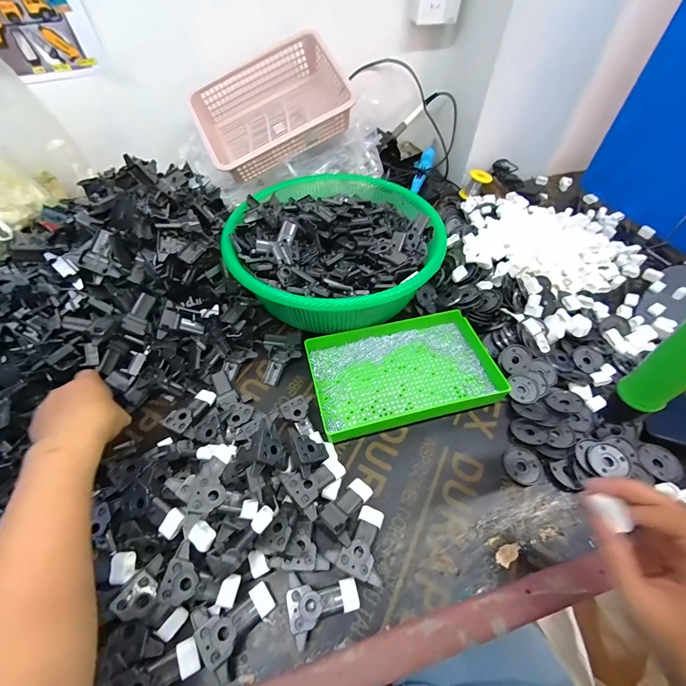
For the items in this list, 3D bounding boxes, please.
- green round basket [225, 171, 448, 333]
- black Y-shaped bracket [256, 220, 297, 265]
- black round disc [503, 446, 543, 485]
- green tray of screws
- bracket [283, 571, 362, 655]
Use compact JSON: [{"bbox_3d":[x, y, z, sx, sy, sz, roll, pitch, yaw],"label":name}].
[{"bbox_3d":[-0.016,-0.161,0.520,0.309,0.108,0.314,0,53,1],"label":"green round basket"},{"bbox_3d":[-0.082,-0.134,0.457,0.057,0.022,0.049,-42,103,-22],"label":"black Y-shaped bracket"},{"bbox_3d":[0.216,0.147,0.396,0.040,0.007,0.043,0,53,1],"label":"black round disc"},{"bbox_3d":[0.079,0.030,0.462,0.245,0.030,0.164,-11,53,-7],"label":"green tray of screws"},{"bbox_3d":[-0.019,0.239,0.310,0.064,0.020,0.051,-17,54,-12],"label":"bracket"}]

